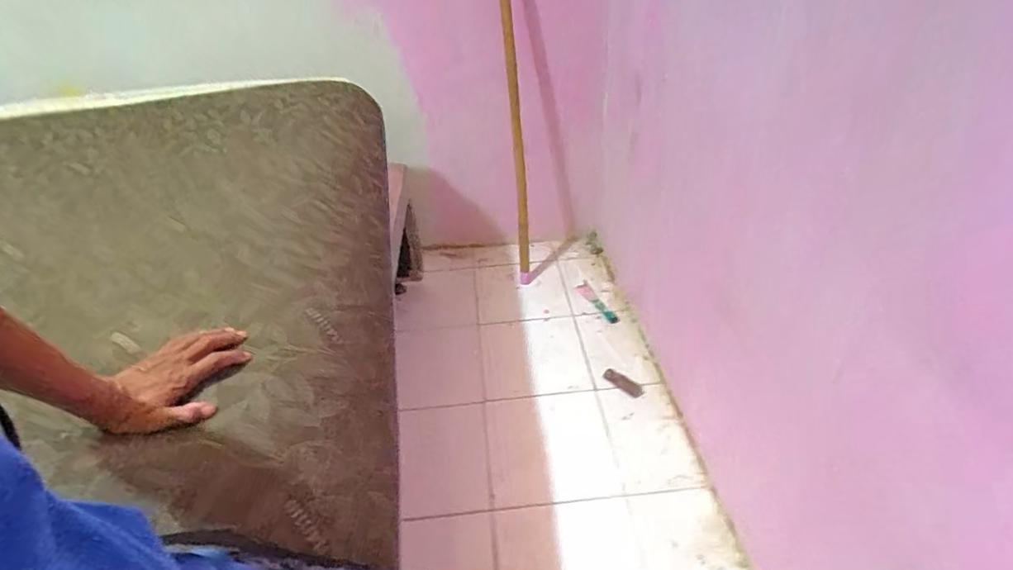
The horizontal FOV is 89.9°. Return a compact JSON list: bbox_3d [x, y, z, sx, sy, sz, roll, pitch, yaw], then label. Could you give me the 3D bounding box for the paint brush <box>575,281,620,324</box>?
[{"bbox_3d":[0.291,0.060,1.637,0.043,0.020,0.228,-16,40,-15],"label":"paint brush"}]

